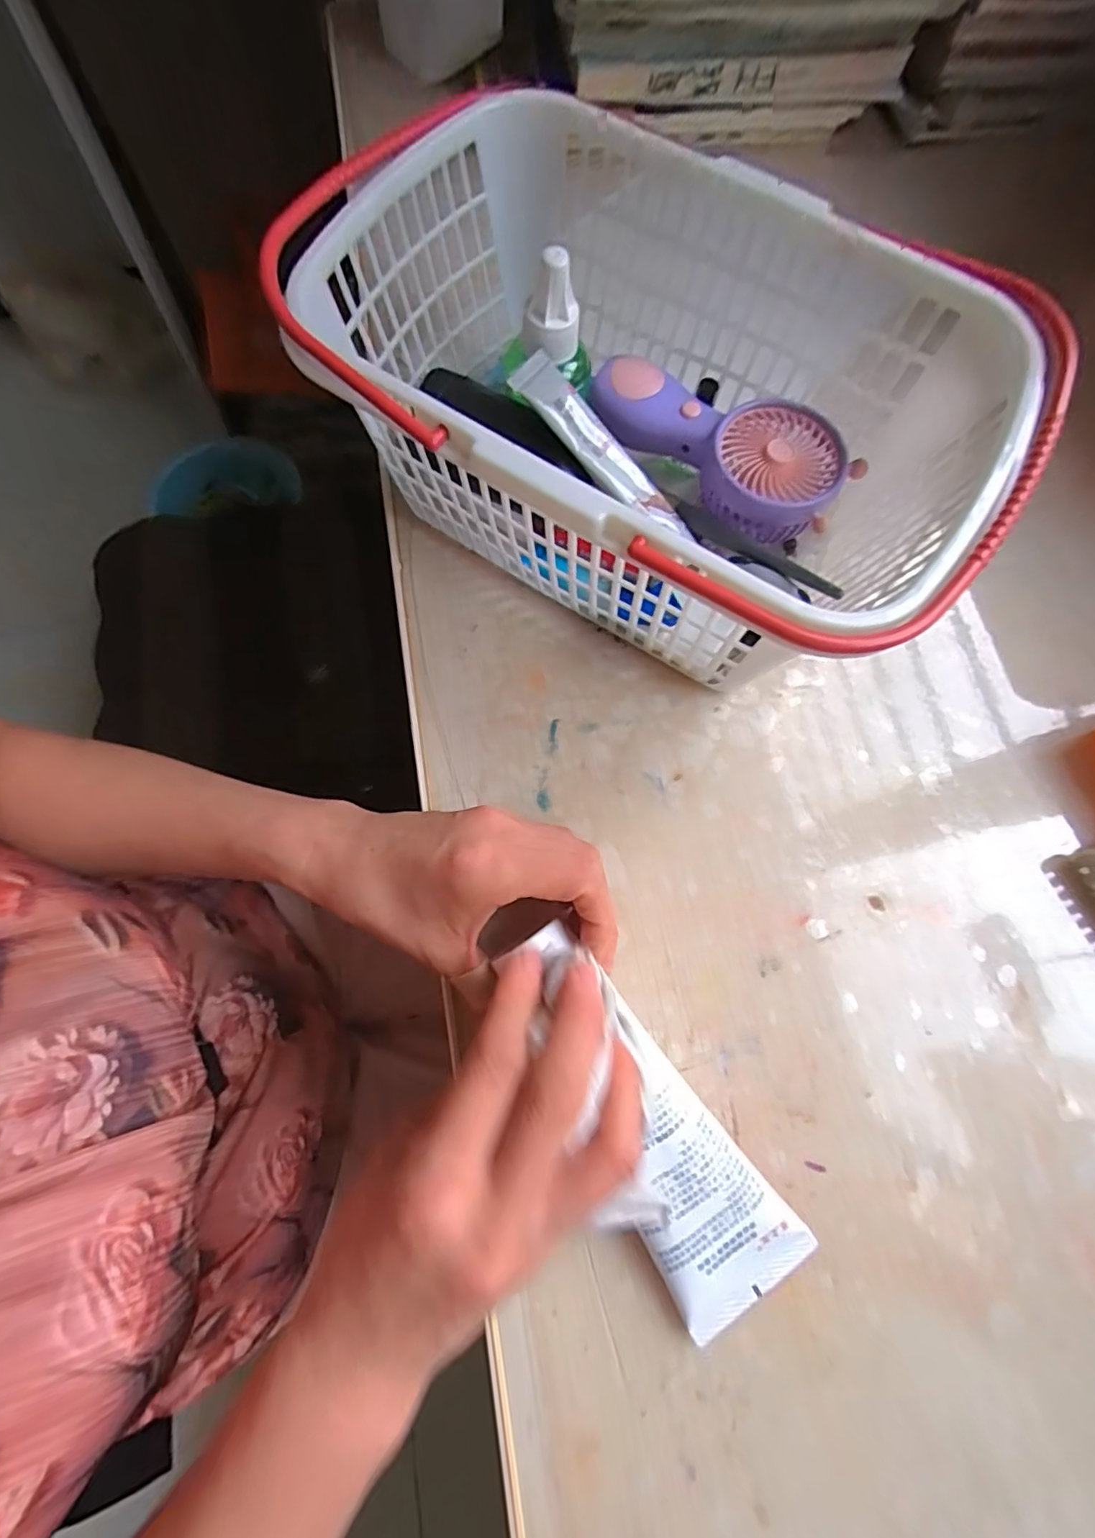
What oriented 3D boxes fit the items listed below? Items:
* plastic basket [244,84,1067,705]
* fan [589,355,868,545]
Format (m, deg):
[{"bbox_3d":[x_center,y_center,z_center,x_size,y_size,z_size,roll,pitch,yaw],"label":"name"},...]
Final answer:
[{"bbox_3d":[0.046,-0.154,0.277,0.283,0.133,0.186,30,76,7],"label":"plastic basket"},{"bbox_3d":[0.088,-0.167,0.292,0.133,0.031,0.068,32,76,7],"label":"fan"}]

